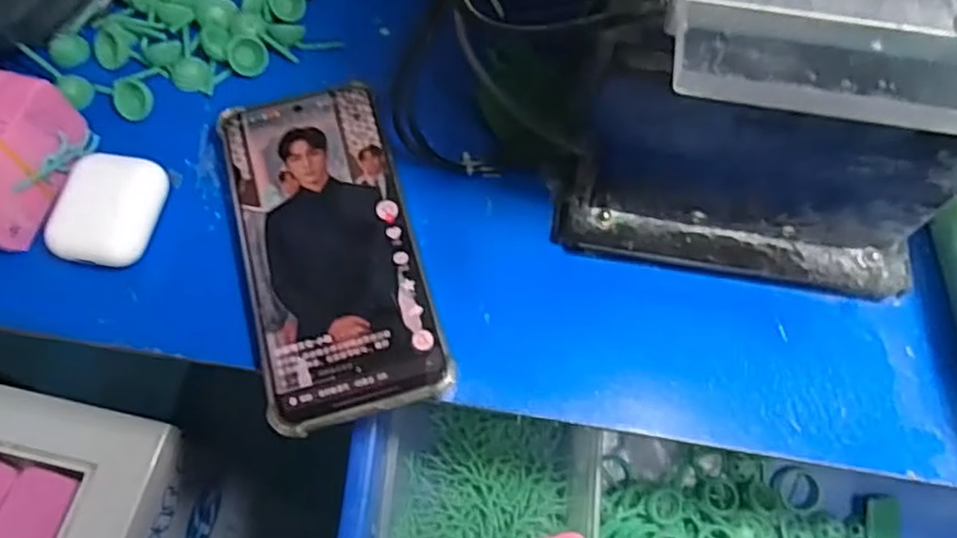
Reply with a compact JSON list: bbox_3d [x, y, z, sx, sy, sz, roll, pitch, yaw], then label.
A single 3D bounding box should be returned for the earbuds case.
[{"bbox_3d":[-0.169,-0.026,0.325,0.041,0.020,0.052,9,65,3],"label":"earbuds case"}]

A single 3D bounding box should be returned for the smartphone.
[{"bbox_3d":[-0.068,-0.011,0.323,0.076,0.014,0.162,-14,66,-8],"label":"smartphone"}]

